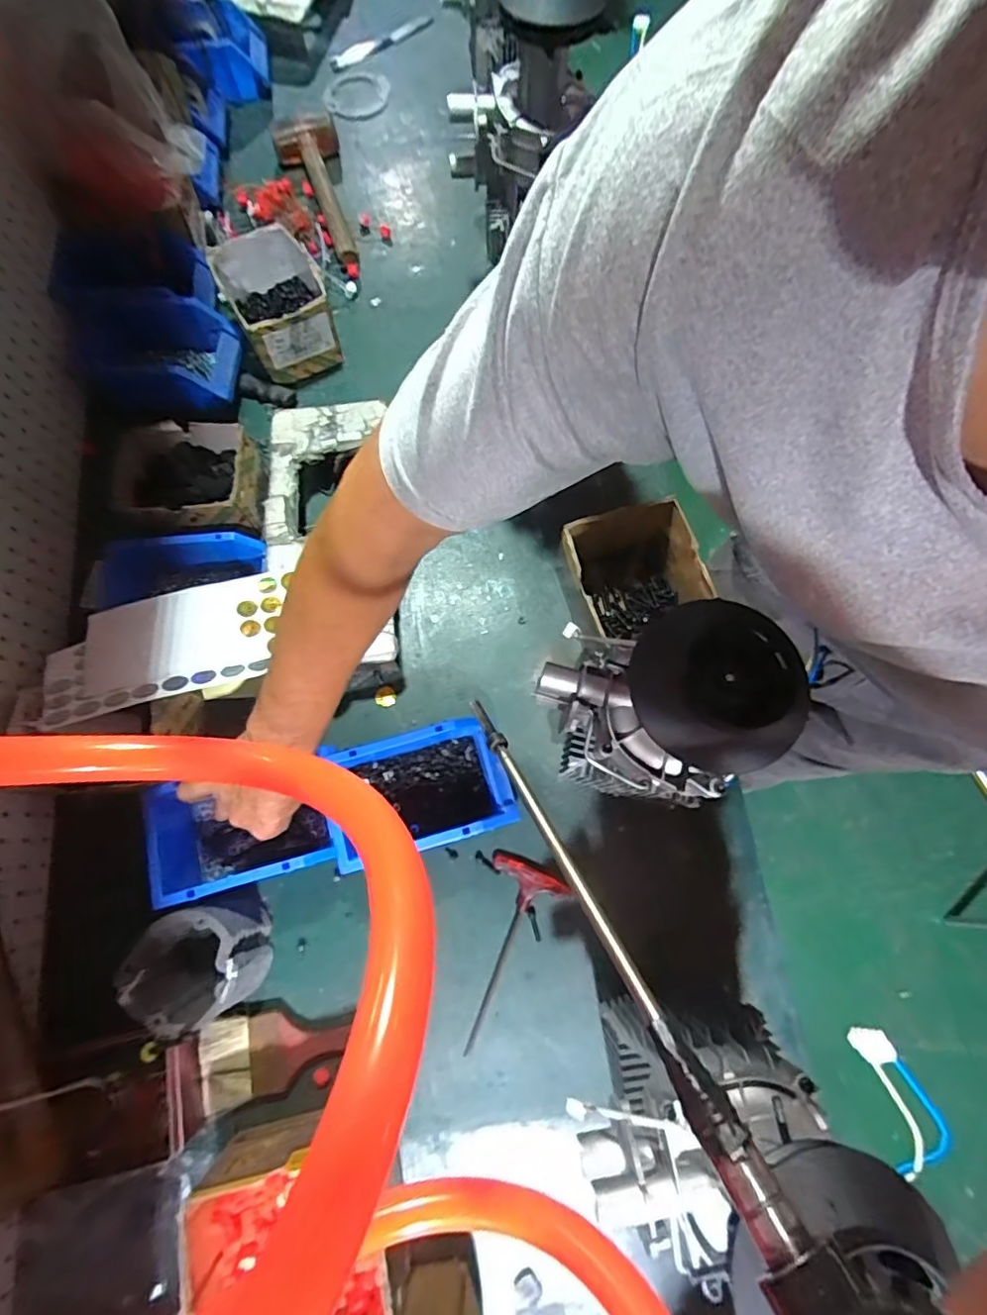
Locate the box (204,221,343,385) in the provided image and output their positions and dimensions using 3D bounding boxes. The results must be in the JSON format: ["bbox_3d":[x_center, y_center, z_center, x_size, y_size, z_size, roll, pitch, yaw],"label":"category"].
[{"bbox_3d":[-0.283,-0.468,0.748,0.126,0.088,0.157,-24,75,-6],"label":"box"}]

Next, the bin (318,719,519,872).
[{"bbox_3d":[-0.073,0.138,0.588,0.181,0.074,0.123,-11,74,-3],"label":"bin"}]

